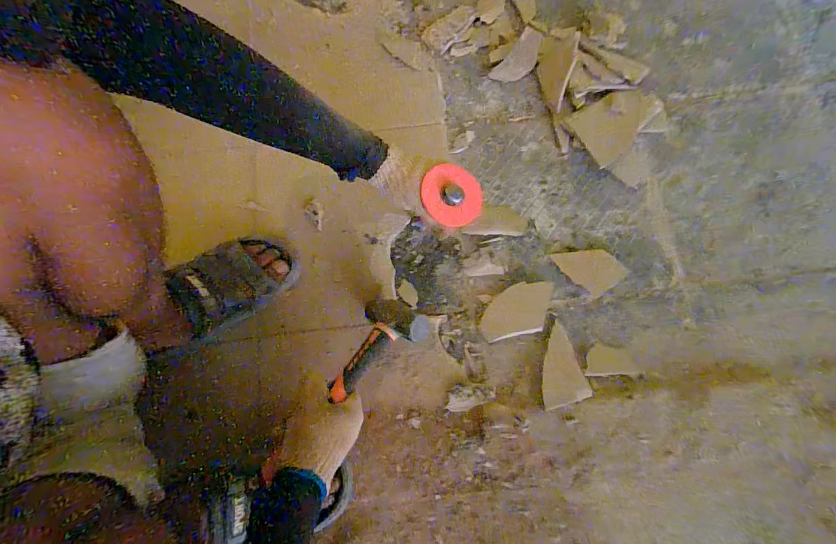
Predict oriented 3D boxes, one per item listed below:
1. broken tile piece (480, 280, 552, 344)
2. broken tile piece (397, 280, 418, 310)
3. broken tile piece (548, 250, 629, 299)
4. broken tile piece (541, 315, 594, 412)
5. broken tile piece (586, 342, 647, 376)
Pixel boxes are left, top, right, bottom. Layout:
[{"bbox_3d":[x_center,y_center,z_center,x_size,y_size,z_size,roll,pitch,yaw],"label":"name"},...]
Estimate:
[{"bbox_3d":[0.152,0.059,0.544,0.116,0.005,0.073,-12,78,-3],"label":"broken tile piece"},{"bbox_3d":[-0.014,0.036,0.563,0.025,0.004,0.045,-40,81,-8],"label":"broken tile piece"},{"bbox_3d":[0.274,-0.010,0.566,0.075,0.004,0.098,-43,81,-9],"label":"broken tile piece"},{"bbox_3d":[0.205,0.135,0.528,0.069,0.018,0.114,-13,78,-3],"label":"broken tile piece"},{"bbox_3d":[0.290,0.131,0.532,0.082,0.007,0.043,-2,78,-1],"label":"broken tile piece"}]

